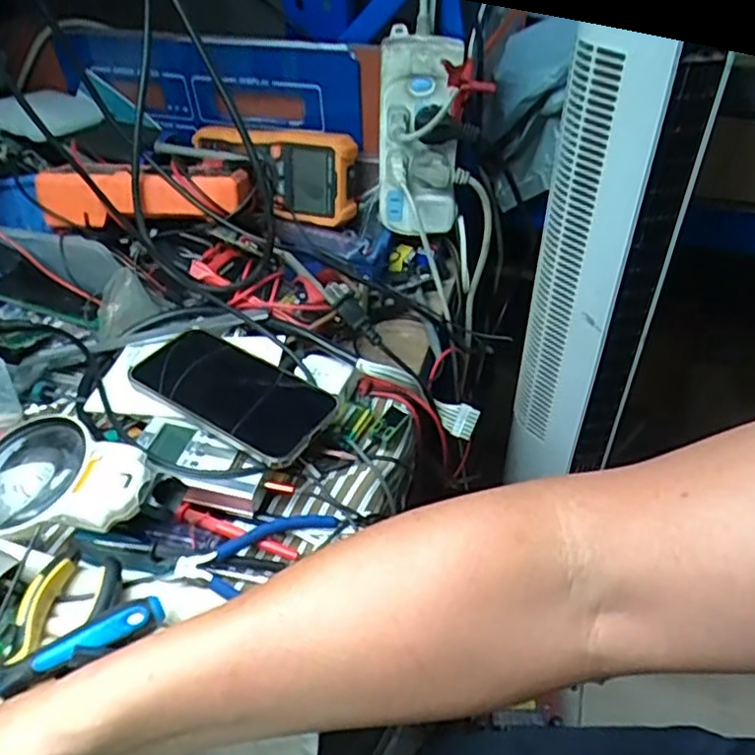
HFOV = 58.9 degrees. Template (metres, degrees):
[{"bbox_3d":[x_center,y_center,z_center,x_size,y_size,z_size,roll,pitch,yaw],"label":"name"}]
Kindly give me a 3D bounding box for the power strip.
[{"bbox_3d":[0.036,-0.220,0.629,0.052,0.182,0.076,-34,52,-31],"label":"power strip"}]

